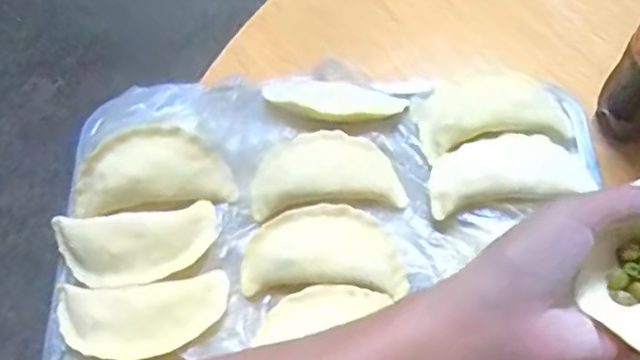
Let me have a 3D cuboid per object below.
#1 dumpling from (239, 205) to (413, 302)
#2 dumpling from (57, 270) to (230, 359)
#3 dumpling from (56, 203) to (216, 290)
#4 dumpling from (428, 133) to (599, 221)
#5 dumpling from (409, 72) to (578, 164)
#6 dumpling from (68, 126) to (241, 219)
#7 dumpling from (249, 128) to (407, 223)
[{"bbox_3d":[0.003,0.045,0.432,0.105,0.025,0.059,2,63,4],"label":"dumpling"},{"bbox_3d":[-0.115,0.089,0.417,0.108,0.020,0.058,-8,62,-2],"label":"dumpling"},{"bbox_3d":[-0.125,0.043,0.436,0.108,0.023,0.052,-9,62,-2],"label":"dumpling"},{"bbox_3d":[0.130,-0.008,0.449,0.110,0.022,0.055,-6,62,-1],"label":"dumpling"},{"bbox_3d":[0.126,-0.053,0.475,0.109,0.034,0.061,-13,63,-4],"label":"dumpling"},{"bbox_3d":[-0.118,-0.006,0.454,0.107,0.036,0.047,-8,62,-2],"label":"dumpling"},{"bbox_3d":[0.004,-0.006,0.459,0.103,0.022,0.057,-2,62,1],"label":"dumpling"}]

